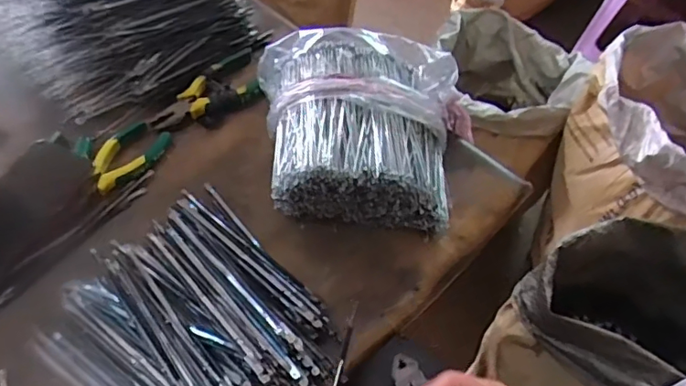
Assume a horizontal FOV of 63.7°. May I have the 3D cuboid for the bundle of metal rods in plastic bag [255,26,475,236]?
[{"bbox_3d":[0.019,-0.069,0.577,0.222,0.090,0.197,6,54,-1],"label":"bundle of metal rods in plastic bag"}]

